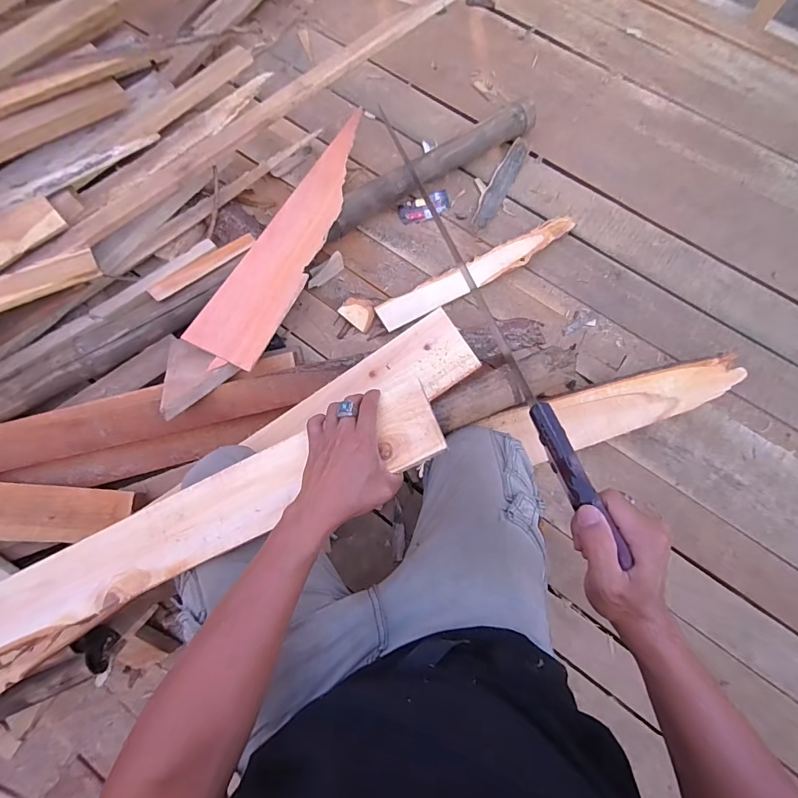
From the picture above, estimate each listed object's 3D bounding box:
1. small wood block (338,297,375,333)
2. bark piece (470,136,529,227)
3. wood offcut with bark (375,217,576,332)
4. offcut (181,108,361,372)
[{"bbox_3d":[-0.079,-0.179,0.839,0.065,0.031,0.060,31,79,8],"label":"small wood block"},{"bbox_3d":[0.222,-0.473,0.911,0.048,0.026,0.234,28,78,8],"label":"bark piece"},{"bbox_3d":[0.166,-0.268,0.858,0.448,0.033,0.066,-28,77,-6],"label":"wood offcut with bark"},{"bbox_3d":[-0.192,-0.324,0.796,0.141,0.015,0.583,22,72,11],"label":"offcut"}]

